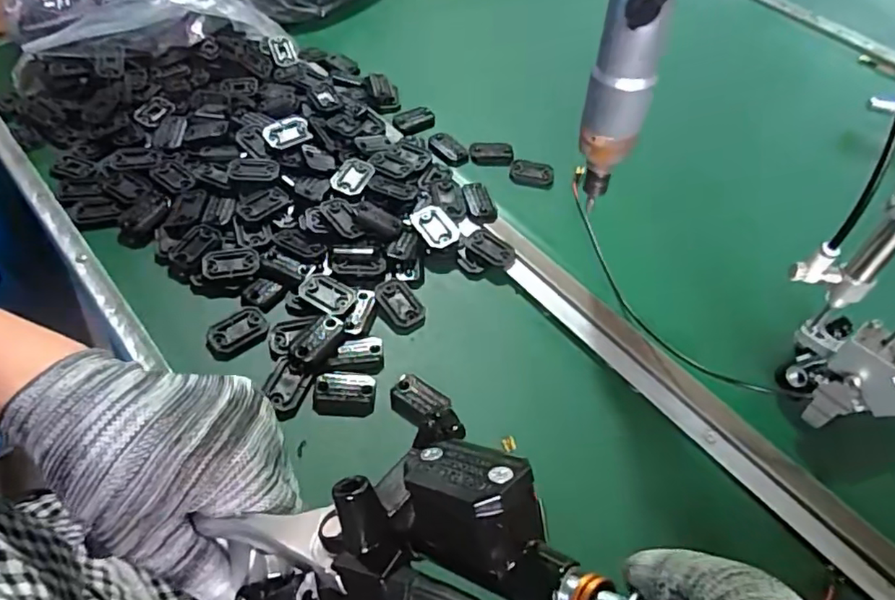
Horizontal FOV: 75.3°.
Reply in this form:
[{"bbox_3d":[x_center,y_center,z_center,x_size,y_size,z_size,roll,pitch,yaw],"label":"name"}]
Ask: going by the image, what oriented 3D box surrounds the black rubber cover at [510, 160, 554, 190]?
[{"bbox_3d":[0.080,-0.120,0.553,0.041,0.006,0.030,13,55,4],"label":"black rubber cover"}]

